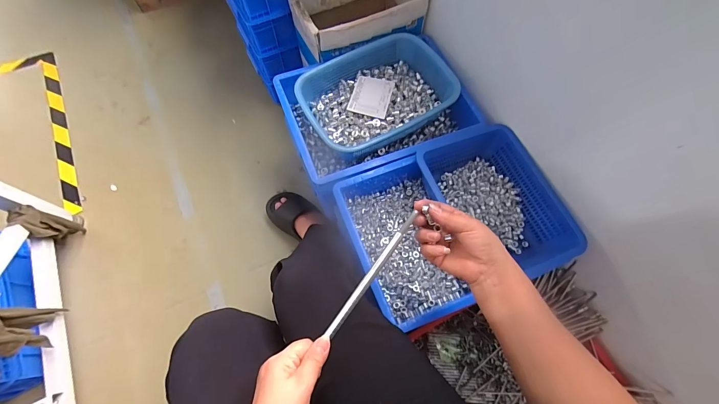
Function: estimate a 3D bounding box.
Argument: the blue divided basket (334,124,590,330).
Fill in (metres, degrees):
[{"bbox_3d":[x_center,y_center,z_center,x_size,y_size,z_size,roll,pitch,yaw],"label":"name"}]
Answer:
[{"bbox_3d":[0.188,0.036,0.657,0.415,0.103,0.321,-18,69,-9],"label":"blue divided basket"}]

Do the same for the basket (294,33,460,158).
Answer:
[{"bbox_3d":[0.034,-0.251,0.766,0.335,0.096,0.245,-27,70,-12],"label":"basket"}]

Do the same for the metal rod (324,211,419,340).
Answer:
[{"bbox_3d":[0.015,0.087,0.393,0.011,0.007,0.179,35,84,13],"label":"metal rod"}]

